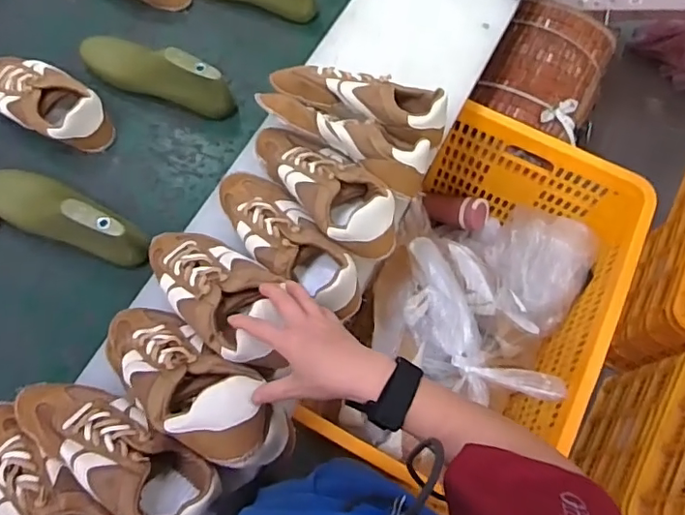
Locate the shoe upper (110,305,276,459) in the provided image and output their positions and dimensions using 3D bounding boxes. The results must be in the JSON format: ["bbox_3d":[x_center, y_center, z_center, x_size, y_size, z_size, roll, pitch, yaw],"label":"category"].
[{"bbox_3d":[-0.173,0.124,0.579,0.230,0.080,0.096,33,70,31],"label":"shoe upper"}]

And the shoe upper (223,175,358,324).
[{"bbox_3d":[-0.074,-0.026,0.683,0.088,0.076,0.243,-41,76,-16],"label":"shoe upper"}]

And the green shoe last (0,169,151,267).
[{"bbox_3d":[-0.379,-0.061,0.730,0.254,0.092,0.071,23,70,6],"label":"green shoe last"}]

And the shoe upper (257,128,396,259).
[{"bbox_3d":[-0.028,-0.092,0.701,0.239,0.072,0.097,39,72,12],"label":"shoe upper"}]

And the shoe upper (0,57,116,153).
[{"bbox_3d":[-0.451,-0.238,0.808,0.233,0.064,0.098,33,71,10],"label":"shoe upper"}]

